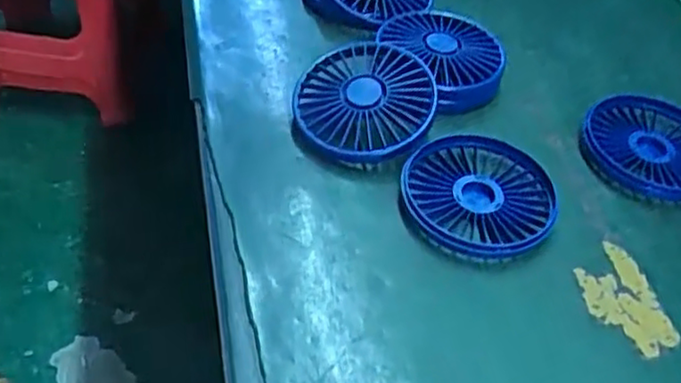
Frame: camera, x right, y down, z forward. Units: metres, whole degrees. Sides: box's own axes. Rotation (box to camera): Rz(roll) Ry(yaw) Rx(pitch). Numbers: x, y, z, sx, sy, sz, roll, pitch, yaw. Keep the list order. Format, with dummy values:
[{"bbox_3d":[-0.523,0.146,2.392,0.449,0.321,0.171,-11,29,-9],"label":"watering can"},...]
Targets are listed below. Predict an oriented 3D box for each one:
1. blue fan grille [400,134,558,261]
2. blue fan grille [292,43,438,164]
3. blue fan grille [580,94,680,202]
[{"bbox_3d":[0.082,0.001,0.408,0.087,0.015,0.088,3,46,-3],"label":"blue fan grille"},{"bbox_3d":[0.014,-0.059,0.440,0.088,0.018,0.088,1,61,13],"label":"blue fan grille"},{"bbox_3d":[0.207,-0.031,0.455,0.086,0.013,0.088,3,46,-3],"label":"blue fan grille"}]

